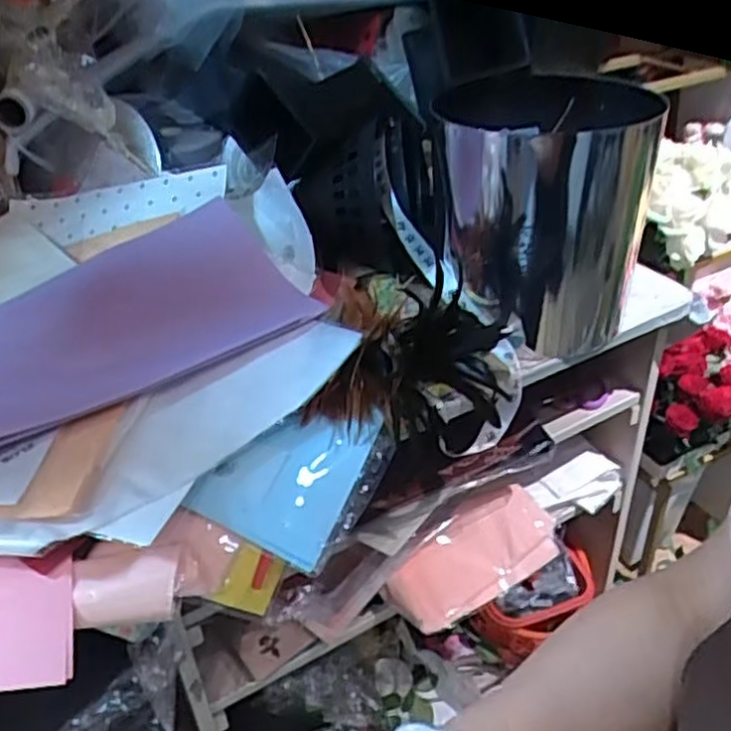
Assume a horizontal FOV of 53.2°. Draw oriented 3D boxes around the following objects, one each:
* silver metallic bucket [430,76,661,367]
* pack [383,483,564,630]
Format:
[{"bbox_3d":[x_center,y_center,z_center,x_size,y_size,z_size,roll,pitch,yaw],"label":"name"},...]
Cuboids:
[{"bbox_3d":[0.216,-0.190,0.894,0.224,0.283,0.230,-2,35,2],"label":"silver metallic bucket"},{"bbox_3d":[0.158,0.268,1.032,0.267,0.033,0.116,-26,60,-22],"label":"pack"}]

